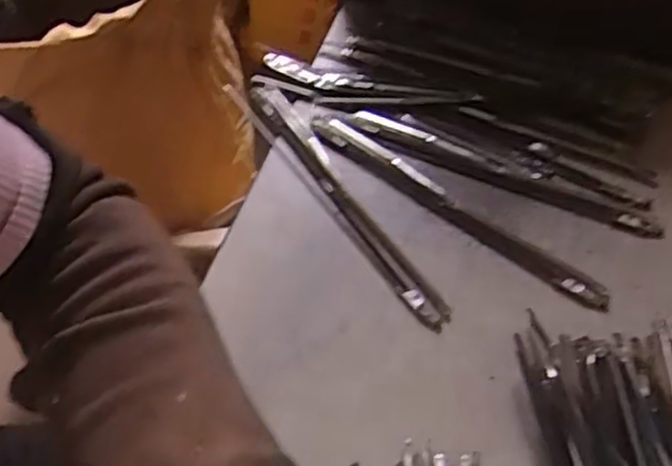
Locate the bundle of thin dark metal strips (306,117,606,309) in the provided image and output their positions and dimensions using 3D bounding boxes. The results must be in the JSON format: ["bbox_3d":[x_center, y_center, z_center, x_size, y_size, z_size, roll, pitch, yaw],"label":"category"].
[{"bbox_3d":[0.062,-0.016,0.394,0.190,0.004,0.018,34,58,21],"label":"bundle of thin dark metal strips"}]

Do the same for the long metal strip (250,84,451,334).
[{"bbox_3d":[0.003,-0.021,0.396,0.017,0.004,0.189,-24,57,-20],"label":"long metal strip"}]

